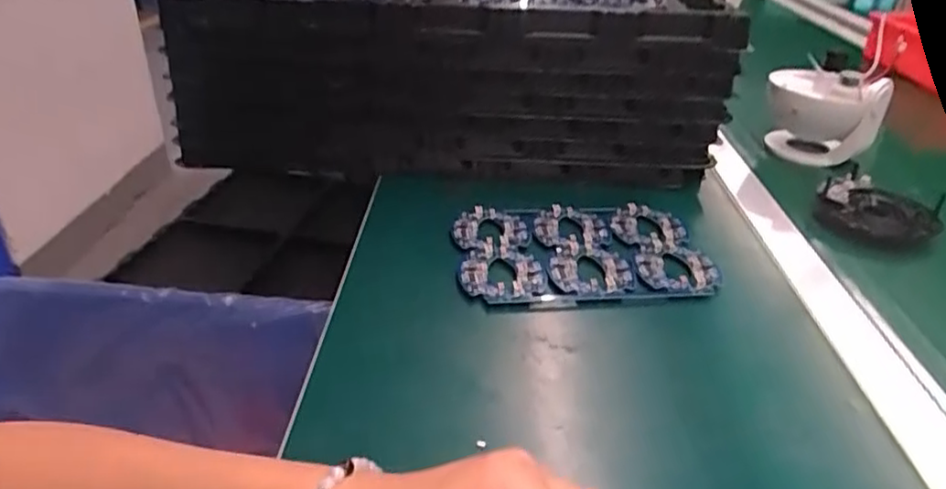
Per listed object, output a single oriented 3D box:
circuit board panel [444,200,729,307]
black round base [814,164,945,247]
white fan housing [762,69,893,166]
[{"bbox_3d":[0.087,0.004,0.529,0.199,0.009,0.131,-1,31,-8],"label":"circuit board panel"},{"bbox_3d":[0.379,-0.036,0.611,0.097,0.041,0.101,2,31,-1],"label":"black round base"},{"bbox_3d":[0.400,-0.150,0.744,0.116,0.102,0.107,19,34,24],"label":"white fan housing"}]

